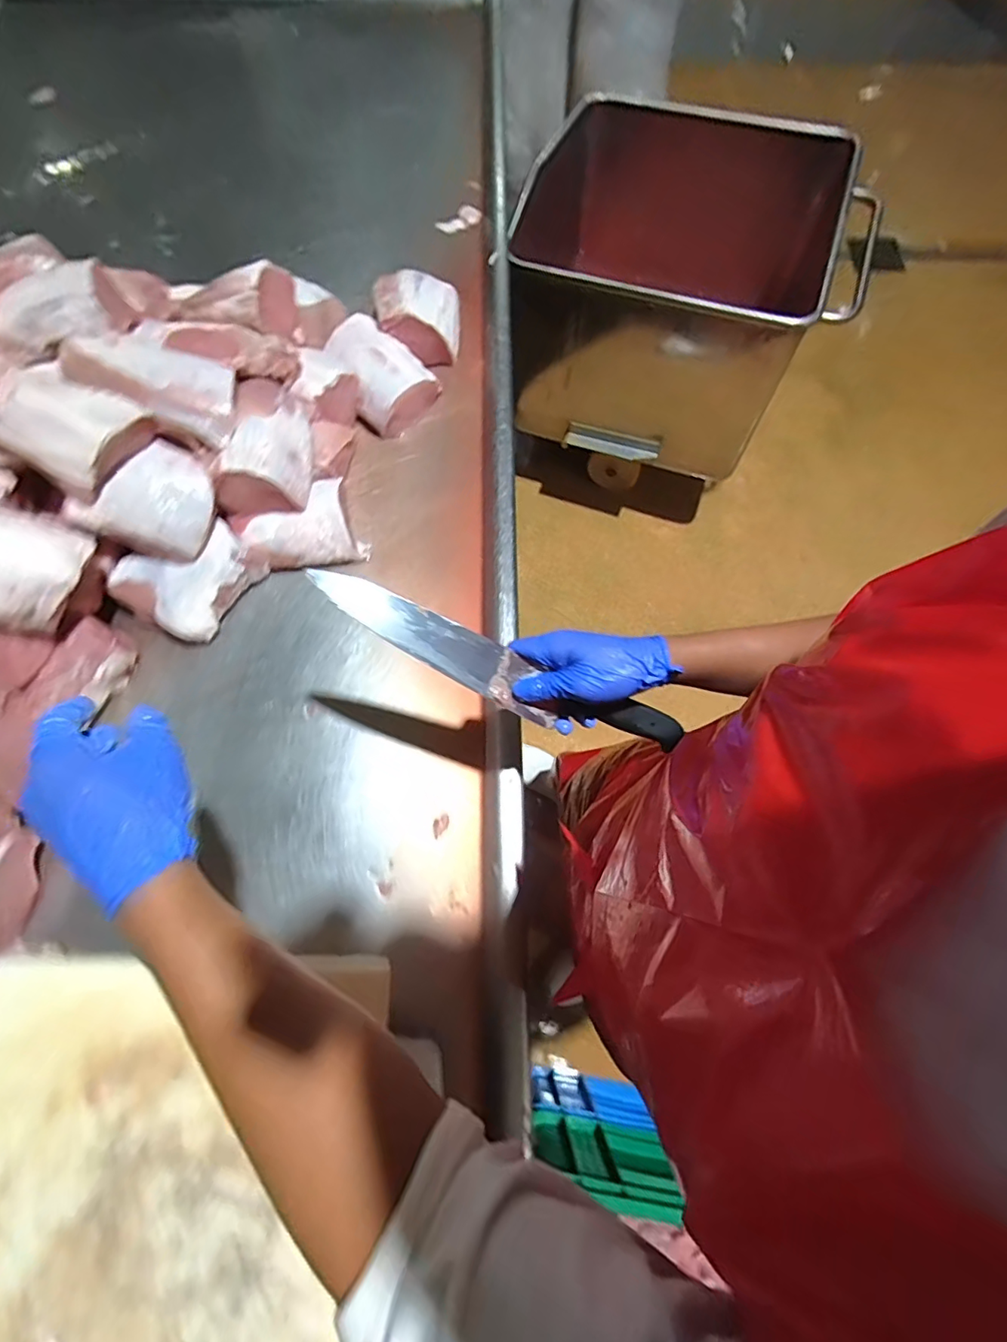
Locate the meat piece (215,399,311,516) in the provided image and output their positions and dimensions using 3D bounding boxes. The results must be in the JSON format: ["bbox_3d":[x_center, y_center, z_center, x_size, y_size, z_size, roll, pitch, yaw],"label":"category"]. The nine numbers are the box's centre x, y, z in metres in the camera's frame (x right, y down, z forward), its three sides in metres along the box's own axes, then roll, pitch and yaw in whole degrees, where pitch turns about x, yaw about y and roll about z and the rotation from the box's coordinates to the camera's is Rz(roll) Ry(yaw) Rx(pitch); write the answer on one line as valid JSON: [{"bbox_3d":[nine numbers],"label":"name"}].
[{"bbox_3d":[-0.302,-0.281,0.693,0.102,0.061,0.152,-4,71,-2],"label":"meat piece"}]

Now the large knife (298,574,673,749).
[{"bbox_3d":[0.002,0.004,0.486,0.350,0.022,0.048,24,71,-12],"label":"large knife"}]

